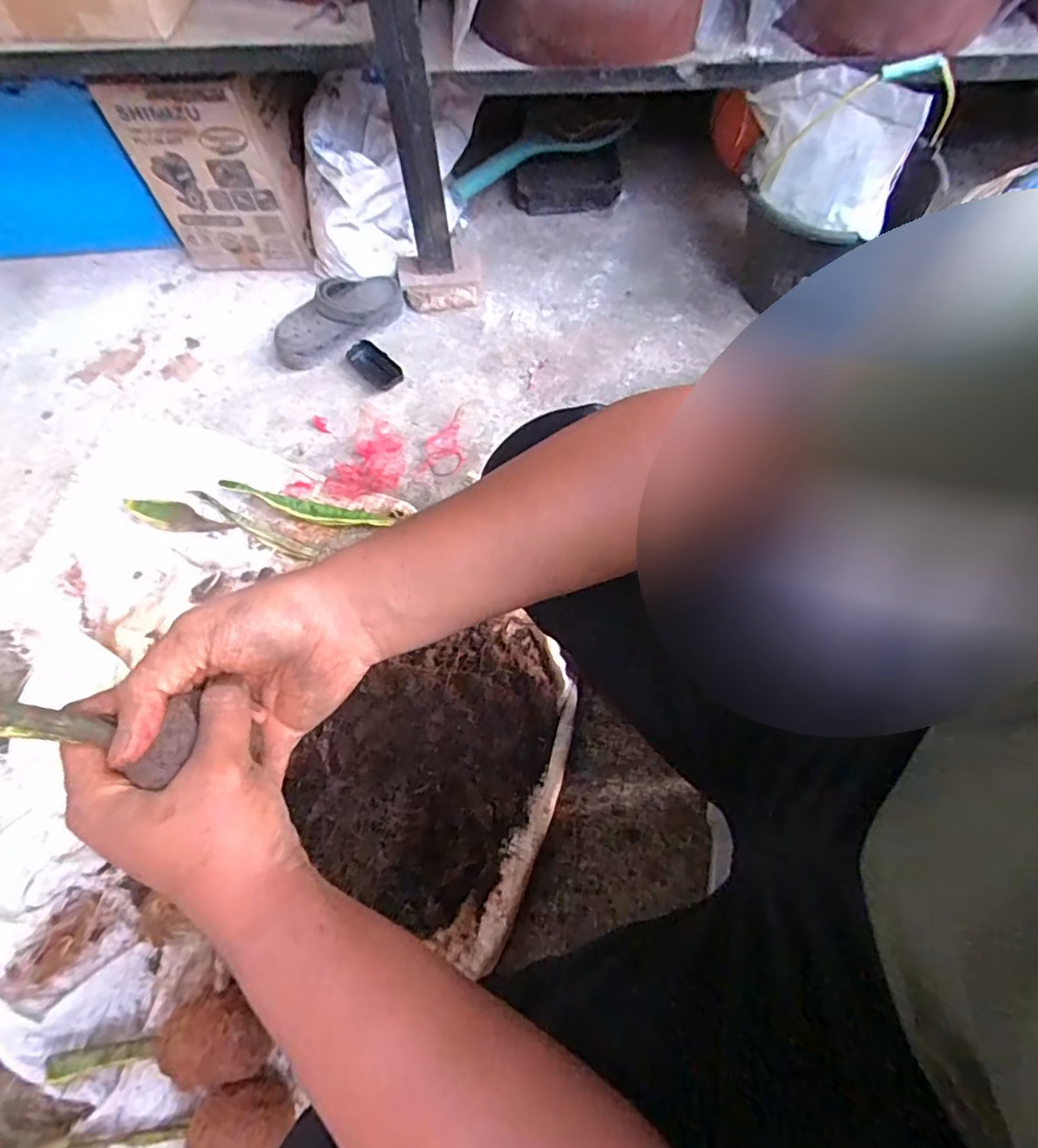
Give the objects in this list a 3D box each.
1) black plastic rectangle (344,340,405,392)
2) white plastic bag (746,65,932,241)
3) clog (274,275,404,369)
[{"bbox_3d":[-0.245,-0.356,1.011,0.106,0.025,0.050,38,73,18],"label":"black plastic rectangle"},{"bbox_3d":[0.398,-0.562,0.786,0.052,0.159,0.222,-41,70,-14],"label":"white plastic bag"},{"bbox_3d":[-0.309,-0.437,1.017,0.235,0.079,0.099,-30,68,-10],"label":"clog"}]

